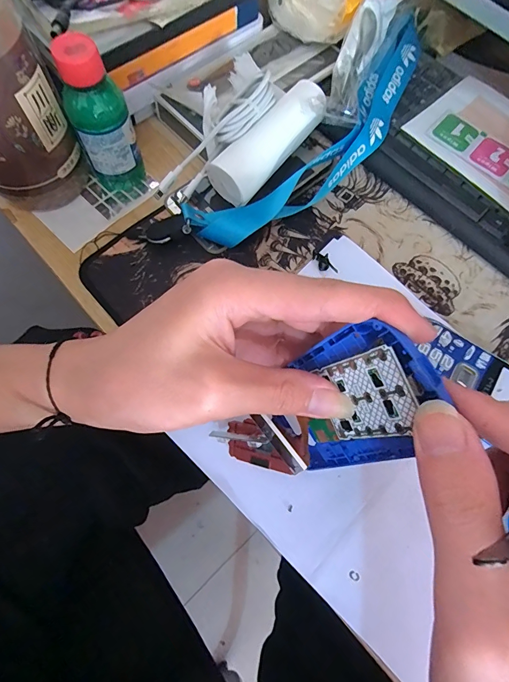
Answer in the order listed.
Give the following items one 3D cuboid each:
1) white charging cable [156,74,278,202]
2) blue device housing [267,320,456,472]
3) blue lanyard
[{"bbox_3d":[-0.032,-0.161,0.293,0.029,0.027,0.128,42,87,12],"label":"white charging cable"},{"bbox_3d":[0.042,0.032,0.179,0.010,0.114,0.058,-20,76,-32],"label":"blue device housing"},{"bbox_3d":[0.067,-0.175,0.313,0.064,0.034,0.293,42,74,12],"label":"blue lanyard"}]

